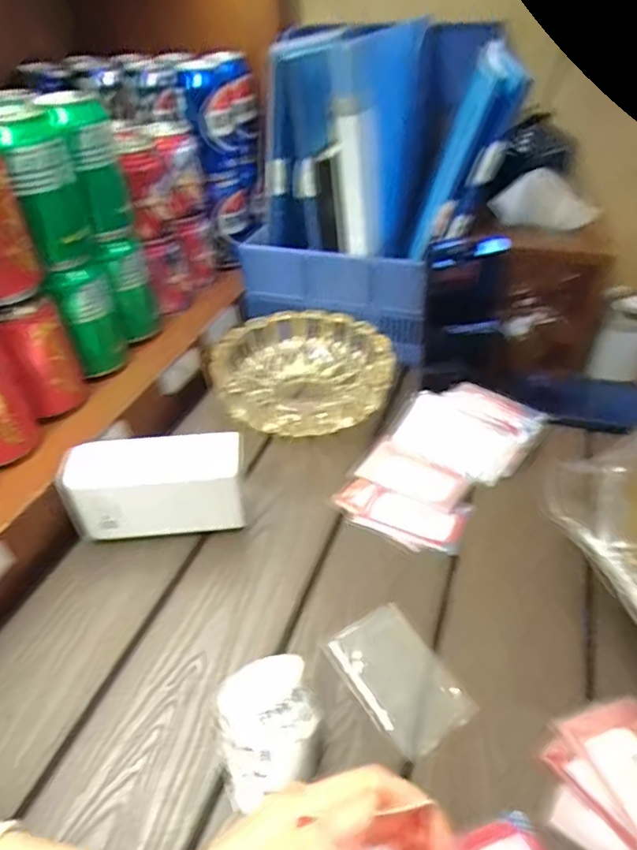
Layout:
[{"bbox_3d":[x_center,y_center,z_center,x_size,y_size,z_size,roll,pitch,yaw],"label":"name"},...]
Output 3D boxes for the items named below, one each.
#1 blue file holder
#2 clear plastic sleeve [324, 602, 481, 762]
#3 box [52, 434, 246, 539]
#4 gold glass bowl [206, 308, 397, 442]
[{"bbox_3d":[0.077,-0.284,0.608,0.249,0.245,0.261,13,43,18],"label":"blue file holder"},{"bbox_3d":[0.054,0.168,0.365,0.059,0.010,0.091,-24,45,-23],"label":"clear plastic sleeve"},{"bbox_3d":[-0.127,0.054,0.447,0.134,0.080,0.047,-5,40,-2],"label":"box"},{"bbox_3d":[-0.016,-0.055,0.584,0.174,0.056,0.168,-2,40,1],"label":"gold glass bowl"}]

